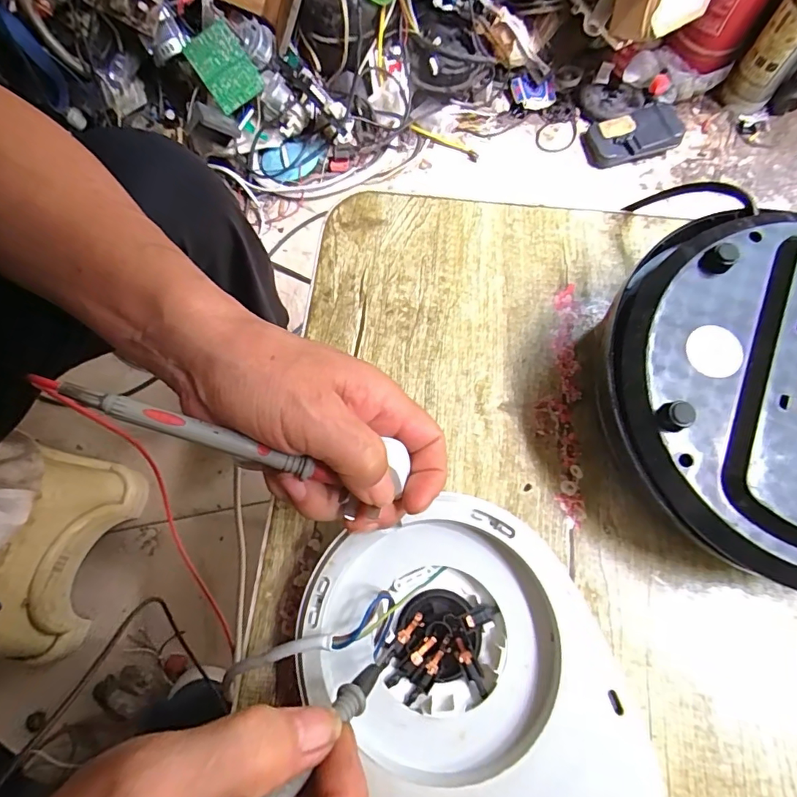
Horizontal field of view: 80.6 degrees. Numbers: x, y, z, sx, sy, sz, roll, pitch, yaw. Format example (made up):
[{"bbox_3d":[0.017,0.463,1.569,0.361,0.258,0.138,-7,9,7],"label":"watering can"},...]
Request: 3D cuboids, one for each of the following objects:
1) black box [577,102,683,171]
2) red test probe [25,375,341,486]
[{"bbox_3d":[0.470,-0.526,0.937,0.183,0.044,0.114,-20,73,-4],"label":"black box"},{"bbox_3d":[-0.090,0.014,0.205,0.127,0.006,0.009,21,72,-12],"label":"red test probe"}]

